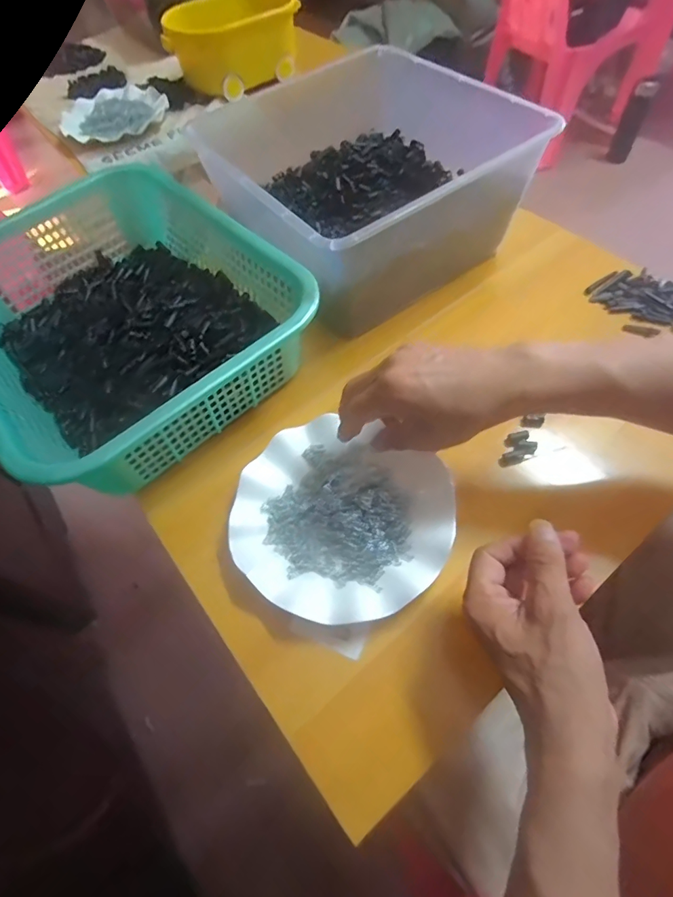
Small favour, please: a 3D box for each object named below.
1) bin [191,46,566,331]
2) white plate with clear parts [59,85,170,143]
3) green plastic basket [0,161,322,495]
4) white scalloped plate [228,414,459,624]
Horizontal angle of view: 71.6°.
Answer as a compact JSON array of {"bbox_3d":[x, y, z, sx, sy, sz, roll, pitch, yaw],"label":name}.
[{"bbox_3d":[0.031,-0.316,0.539,0.302,0.115,0.310,-33,61,-15],"label":"bin"},{"bbox_3d":[-0.389,-0.585,0.822,0.186,0.025,0.176,-2,58,4],"label":"white plate with clear parts"},{"bbox_3d":[-0.233,-0.146,0.498,0.298,0.096,0.382,-40,63,-18],"label":"green plastic basket"},{"bbox_3d":[0.004,0.058,0.401,0.177,0.025,0.169,-2,58,4],"label":"white scalloped plate"}]

